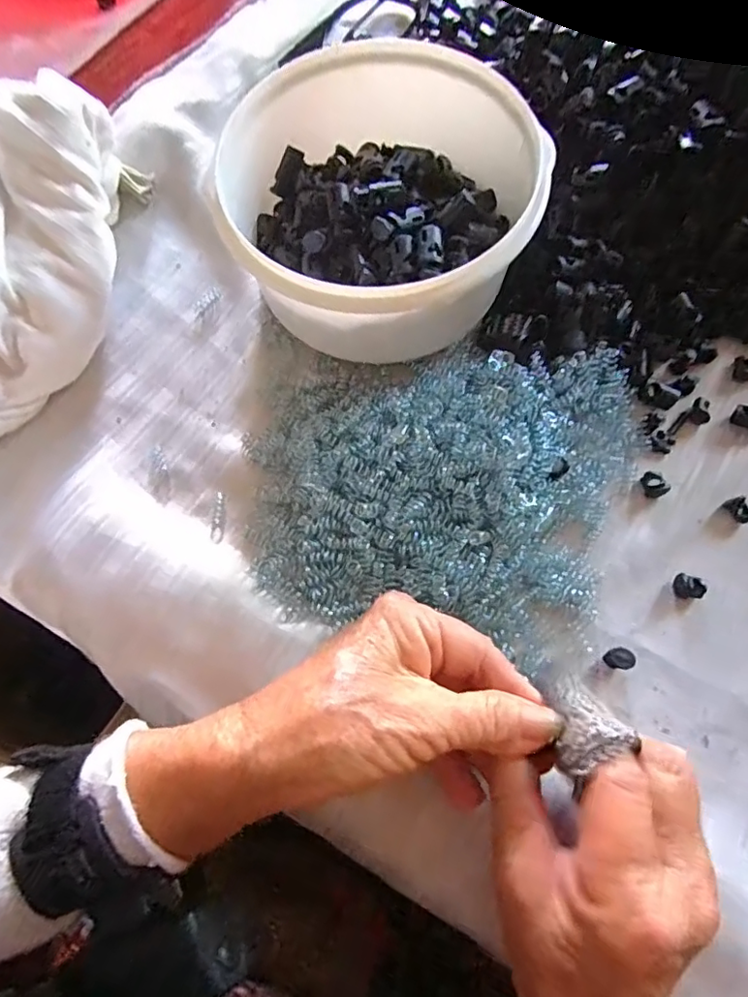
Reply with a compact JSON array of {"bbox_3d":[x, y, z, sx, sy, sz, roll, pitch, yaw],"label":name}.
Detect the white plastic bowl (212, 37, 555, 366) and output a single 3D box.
[{"bbox_3d":[0.002,-0.153,0.298,0.163,0.077,0.163,0,70,-1],"label":"white plastic bowl"}]

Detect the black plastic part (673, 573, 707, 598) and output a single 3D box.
[{"bbox_3d":[0.161,0.045,0.283,0.016,0.007,0.012,1,72,1],"label":"black plastic part"}]

